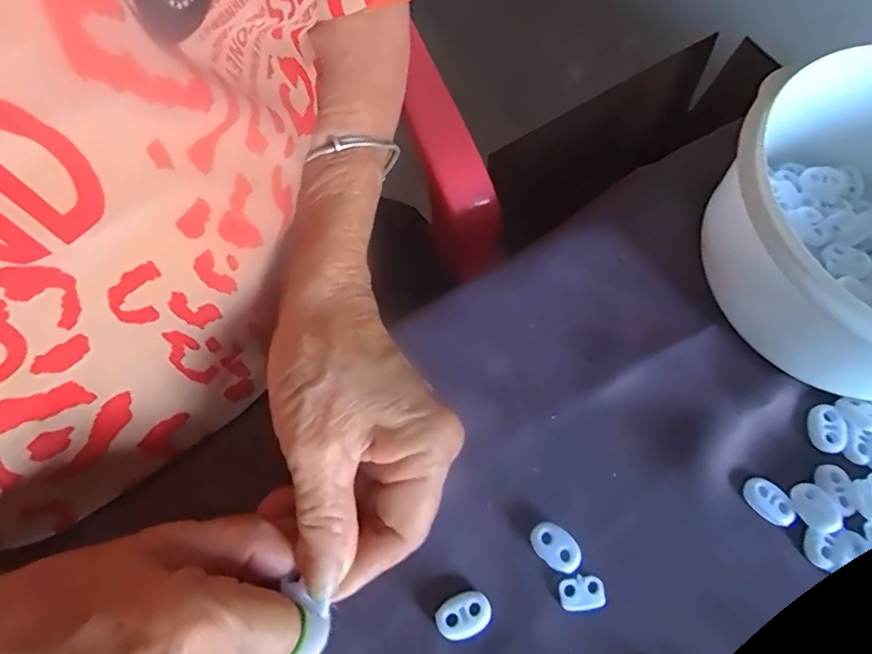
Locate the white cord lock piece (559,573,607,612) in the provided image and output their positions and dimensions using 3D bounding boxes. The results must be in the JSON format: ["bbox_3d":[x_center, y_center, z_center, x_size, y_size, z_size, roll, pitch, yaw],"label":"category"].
[{"bbox_3d":[0.061,0.112,0.238,0.019,0.004,0.014,-11,68,-6],"label":"white cord lock piece"}]

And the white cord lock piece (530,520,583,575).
[{"bbox_3d":[0.052,0.095,0.244,0.023,0.006,0.015,43,73,15],"label":"white cord lock piece"}]

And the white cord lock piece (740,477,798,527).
[{"bbox_3d":[0.147,0.078,0.251,0.014,0.005,0.023,-41,74,-16],"label":"white cord lock piece"}]

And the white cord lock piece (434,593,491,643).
[{"bbox_3d":[0.012,0.119,0.233,0.023,0.005,0.016,-17,69,-8],"label":"white cord lock piece"}]

